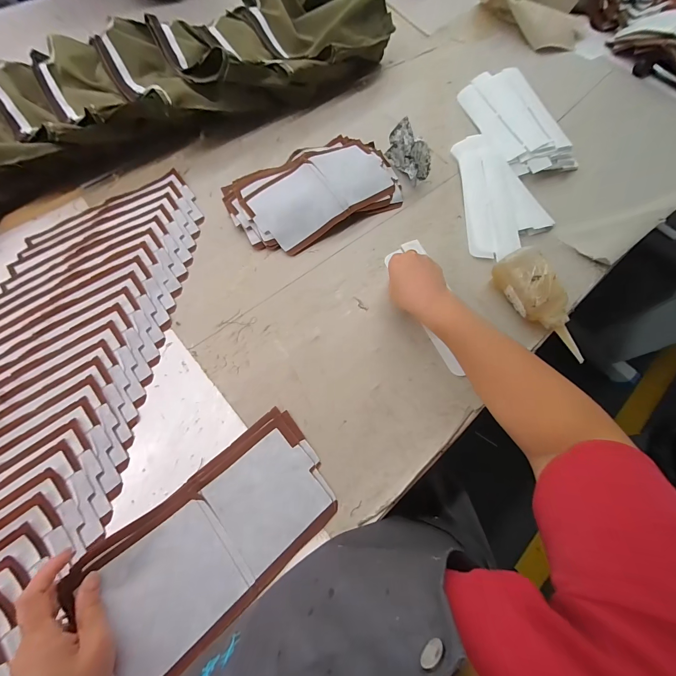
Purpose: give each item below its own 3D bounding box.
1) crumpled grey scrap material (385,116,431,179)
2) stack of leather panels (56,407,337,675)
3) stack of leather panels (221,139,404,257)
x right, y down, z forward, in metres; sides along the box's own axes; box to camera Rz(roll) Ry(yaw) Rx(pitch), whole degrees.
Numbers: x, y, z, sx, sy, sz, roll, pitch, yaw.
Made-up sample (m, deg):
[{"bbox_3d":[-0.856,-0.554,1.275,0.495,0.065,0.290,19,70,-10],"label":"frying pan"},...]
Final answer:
[{"bbox_3d":[0.120,-0.313,0.518,0.028,0.080,0.101,-23,72,-10],"label":"crumpled grey scrap material"},{"bbox_3d":[-0.120,0.201,0.318,0.238,0.035,0.135,-38,76,-15],"label":"stack of leather panels"},{"bbox_3d":[-0.034,-0.250,0.500,0.289,0.032,0.177,-26,73,-12],"label":"stack of leather panels"}]

